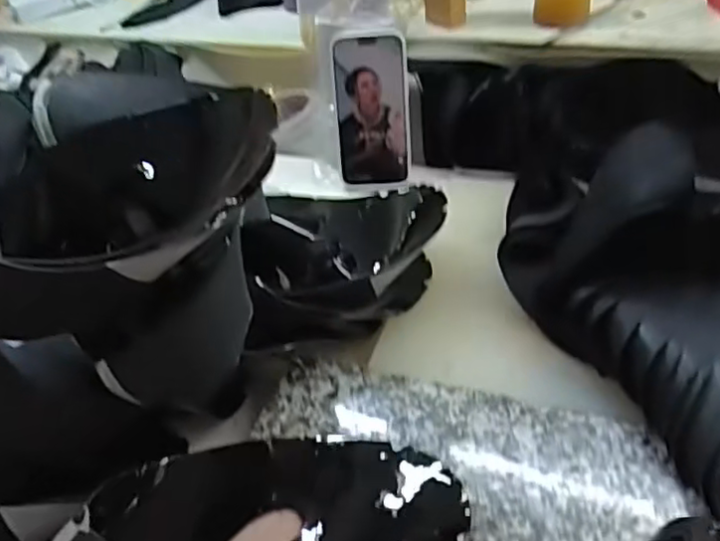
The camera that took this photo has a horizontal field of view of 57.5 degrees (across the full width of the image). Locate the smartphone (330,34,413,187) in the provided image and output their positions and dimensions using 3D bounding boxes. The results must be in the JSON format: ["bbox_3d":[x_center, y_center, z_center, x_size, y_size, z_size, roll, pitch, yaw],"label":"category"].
[{"bbox_3d":[0.013,-0.170,0.711,0.079,0.164,0.006,-1,20,8],"label":"smartphone"}]

